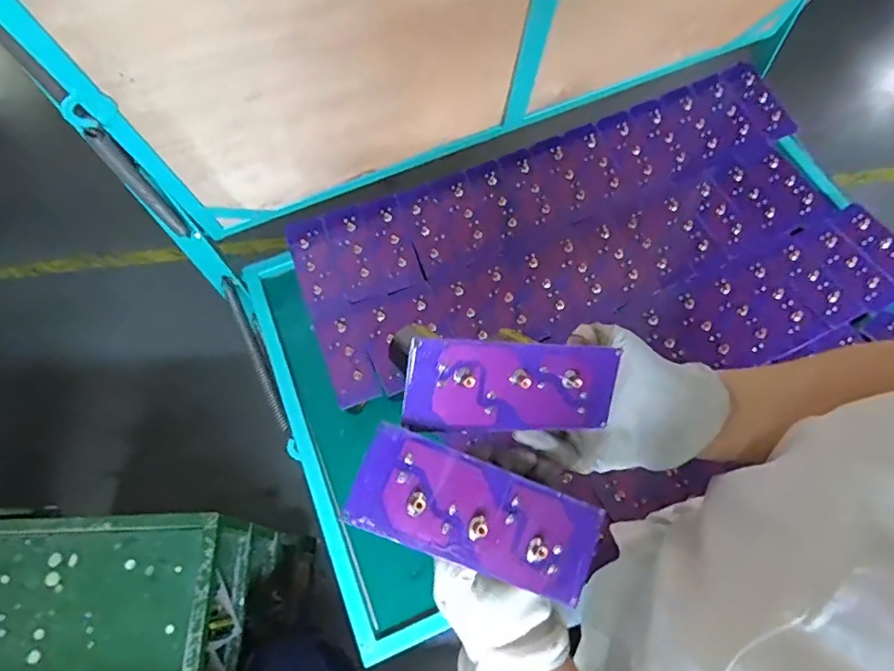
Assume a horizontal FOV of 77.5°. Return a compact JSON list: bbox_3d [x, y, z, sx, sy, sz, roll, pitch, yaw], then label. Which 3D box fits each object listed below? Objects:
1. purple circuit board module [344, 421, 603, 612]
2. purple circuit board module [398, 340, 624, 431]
[{"bbox_3d":[0.018,0.095,0.296,0.136,0.004,0.052,24,73,-9],"label":"purple circuit board module"},{"bbox_3d":[0.040,0.029,0.325,0.131,0.006,0.052,3,101,-21],"label":"purple circuit board module"}]

